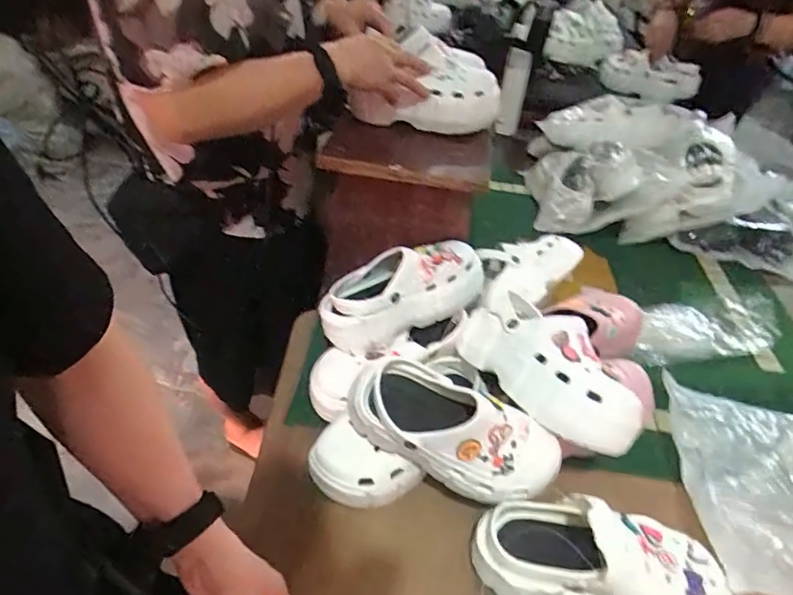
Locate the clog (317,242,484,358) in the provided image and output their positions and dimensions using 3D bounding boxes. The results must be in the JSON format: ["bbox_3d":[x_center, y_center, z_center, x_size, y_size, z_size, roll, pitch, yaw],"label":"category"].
[{"bbox_3d":[0.010,-0.019,0.740,0.256,0.101,0.106,-24,50,-13],"label":"clog"}]

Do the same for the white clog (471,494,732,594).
[{"bbox_3d":[0.221,0.271,0.545,0.254,0.104,0.114,11,43,4],"label":"white clog"}]

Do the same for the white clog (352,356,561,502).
[{"bbox_3d":[0.060,0.153,0.574,0.244,0.104,0.082,17,44,11],"label":"white clog"}]

